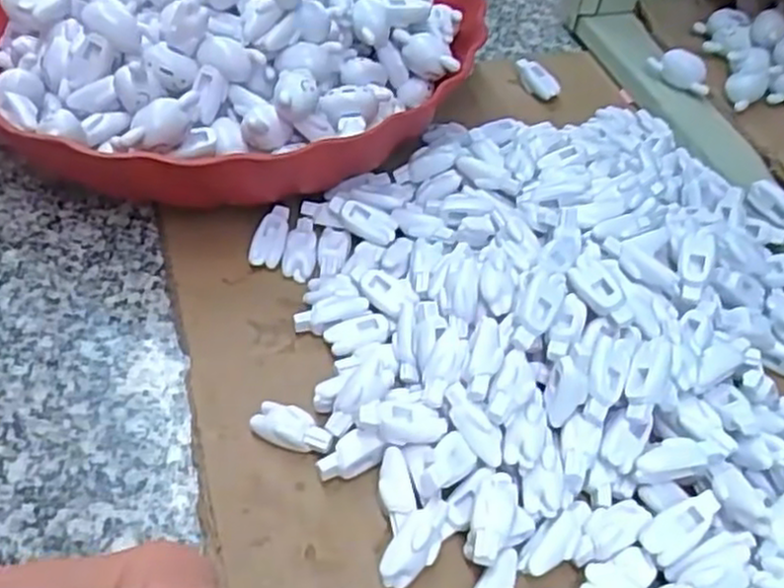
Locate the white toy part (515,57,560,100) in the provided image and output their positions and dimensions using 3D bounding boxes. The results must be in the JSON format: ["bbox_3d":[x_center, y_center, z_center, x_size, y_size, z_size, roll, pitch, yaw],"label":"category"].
[{"bbox_3d":[0.077,-0.116,0.406,0.009,0.011,0.028,-35,75,-28],"label":"white toy part"}]

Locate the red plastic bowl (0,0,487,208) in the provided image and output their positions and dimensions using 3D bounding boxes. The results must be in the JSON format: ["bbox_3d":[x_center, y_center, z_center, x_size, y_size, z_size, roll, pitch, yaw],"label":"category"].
[{"bbox_3d":[-0.079,-0.135,0.359,0.234,0.073,0.237,5,47,-5],"label":"red plastic bowl"}]

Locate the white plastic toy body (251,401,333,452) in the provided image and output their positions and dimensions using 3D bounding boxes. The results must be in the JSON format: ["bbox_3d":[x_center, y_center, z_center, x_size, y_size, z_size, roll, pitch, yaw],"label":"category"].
[{"bbox_3d":[-0.034,0.045,0.255,0.028,0.008,0.012,22,48,11],"label":"white plastic toy body"}]

